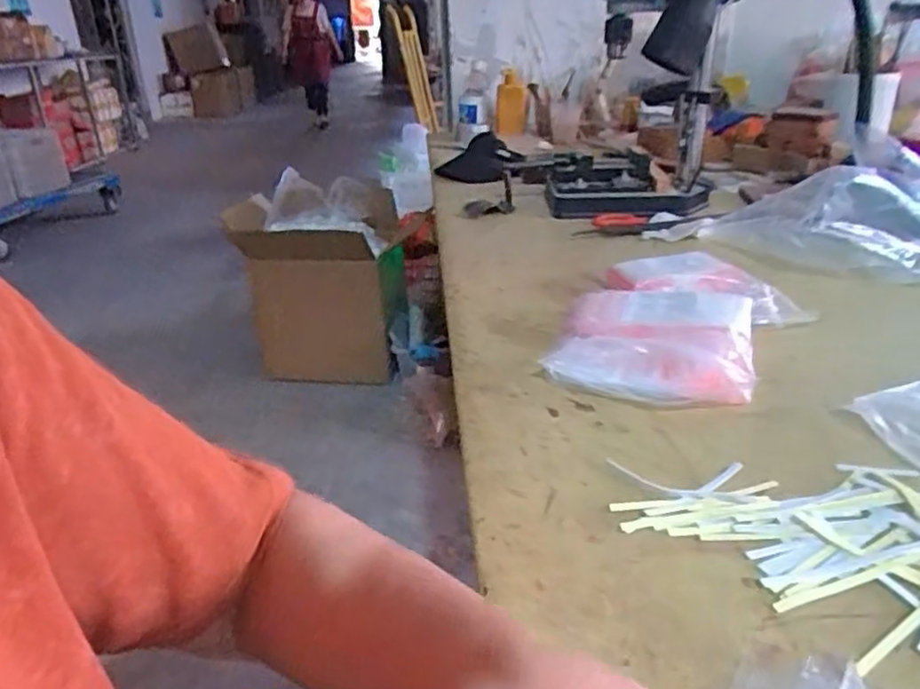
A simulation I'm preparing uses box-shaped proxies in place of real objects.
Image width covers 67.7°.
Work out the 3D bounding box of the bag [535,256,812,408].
[{"bbox_3d":[0.199,-0.024,0.637,0.183,0.039,0.274,16,31,31],"label":"bag"}]

